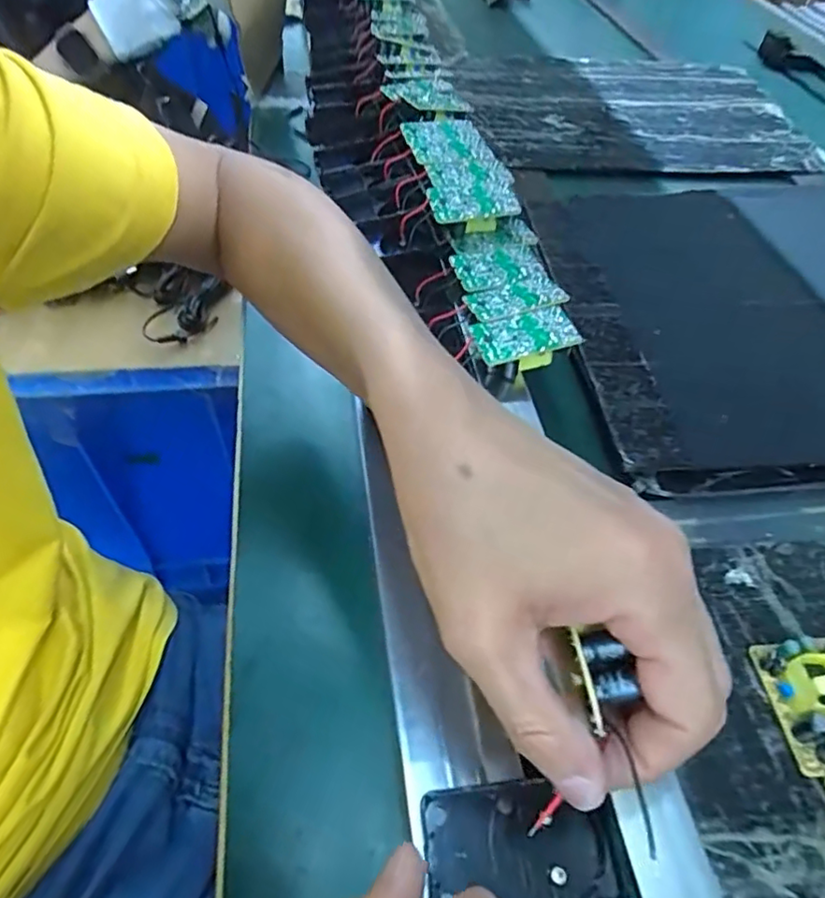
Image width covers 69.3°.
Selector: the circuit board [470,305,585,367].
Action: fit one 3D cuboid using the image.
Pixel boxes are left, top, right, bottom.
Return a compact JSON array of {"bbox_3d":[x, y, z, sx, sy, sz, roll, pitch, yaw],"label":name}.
[{"bbox_3d":[0.071,-0.072,0.381,0.062,0.010,0.037,-9,52,-11],"label":"circuit board"}]

